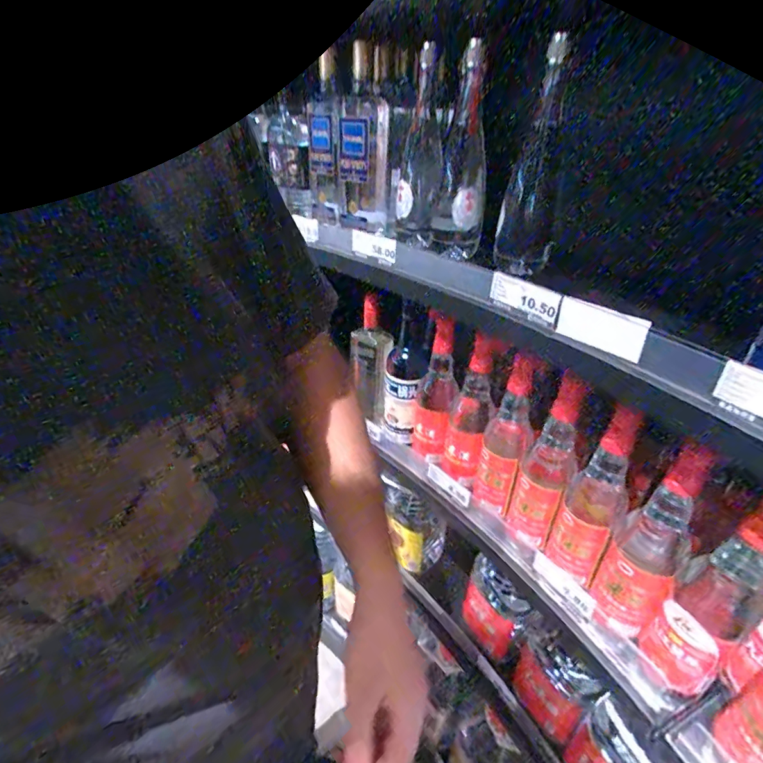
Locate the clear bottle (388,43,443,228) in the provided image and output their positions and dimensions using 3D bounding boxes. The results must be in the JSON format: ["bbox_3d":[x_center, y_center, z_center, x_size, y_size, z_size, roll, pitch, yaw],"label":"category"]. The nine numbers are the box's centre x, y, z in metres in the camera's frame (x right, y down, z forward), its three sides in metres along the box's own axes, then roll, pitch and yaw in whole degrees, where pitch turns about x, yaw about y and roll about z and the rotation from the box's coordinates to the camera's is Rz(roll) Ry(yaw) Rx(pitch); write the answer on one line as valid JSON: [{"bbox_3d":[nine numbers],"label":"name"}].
[{"bbox_3d":[0.056,-0.362,0.687,0.071,0.233,0.073,-2,31,-9],"label":"clear bottle"}]

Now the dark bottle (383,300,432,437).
[{"bbox_3d":[0.041,-0.020,0.751,0.068,0.228,0.066,1,30,-5],"label":"dark bottle"}]

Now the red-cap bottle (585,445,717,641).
[{"bbox_3d":[0.299,0.171,0.483,0.073,0.245,0.074,-24,40,-38],"label":"red-cap bottle"}]

